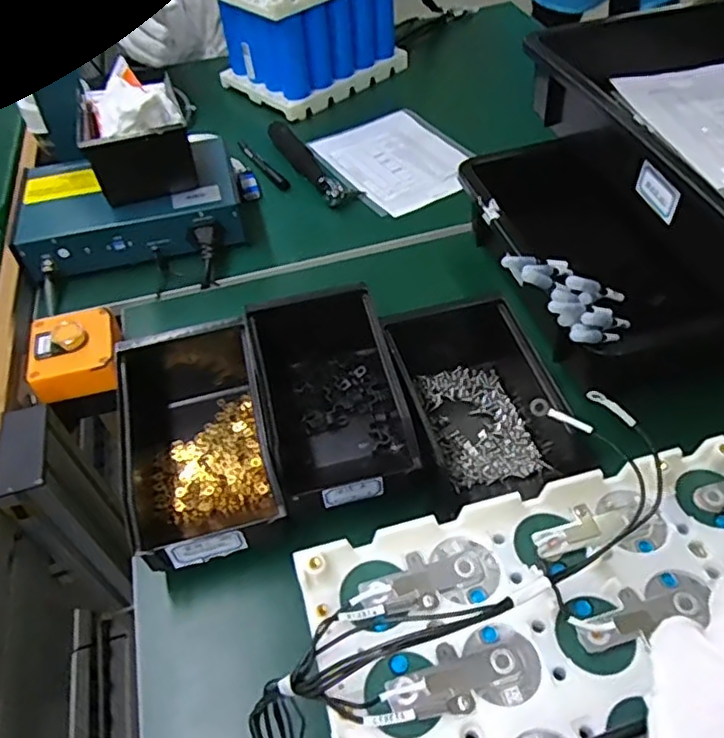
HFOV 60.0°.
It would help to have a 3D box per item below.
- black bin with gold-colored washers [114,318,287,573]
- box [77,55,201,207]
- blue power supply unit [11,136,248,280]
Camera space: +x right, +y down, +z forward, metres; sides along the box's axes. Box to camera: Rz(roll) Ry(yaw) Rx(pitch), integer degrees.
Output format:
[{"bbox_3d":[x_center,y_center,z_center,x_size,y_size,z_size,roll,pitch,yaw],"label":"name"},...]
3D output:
[{"bbox_3d":[-0.127,0.045,0.487,0.107,0.069,0.205,-13,49,-7],"label":"black bin with gold-colored washers"},{"bbox_3d":[-0.245,-0.256,0.677,0.102,0.085,0.142,-17,49,-10],"label":"box"},{"bbox_3d":[-0.255,-0.181,0.702,0.227,0.061,0.157,-15,49,-8],"label":"blue power supply unit"}]

